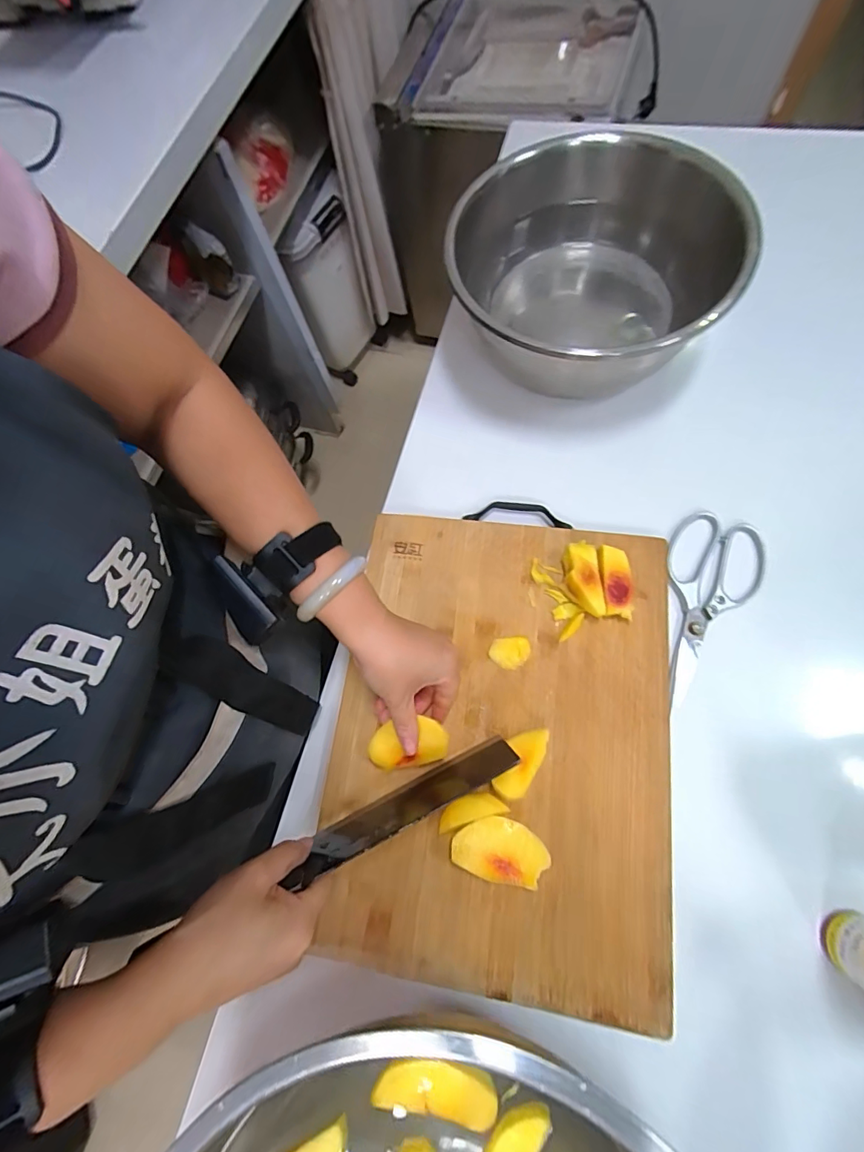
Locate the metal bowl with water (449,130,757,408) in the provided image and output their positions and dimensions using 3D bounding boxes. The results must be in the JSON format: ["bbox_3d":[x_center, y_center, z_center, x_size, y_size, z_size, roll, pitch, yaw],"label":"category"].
[{"bbox_3d":[0.155,-0.317,0.494,0.272,0.138,0.277,-2,72,6],"label":"metal bowl with water"}]

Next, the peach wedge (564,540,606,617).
[{"bbox_3d":[0.140,0.004,0.430,0.031,0.023,0.070,-5,72,6],"label":"peach wedge"}]

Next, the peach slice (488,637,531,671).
[{"bbox_3d":[0.073,0.072,0.427,0.037,0.004,0.029,-4,72,6],"label":"peach slice"}]

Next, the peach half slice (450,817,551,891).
[{"bbox_3d":[0.054,0.219,0.366,0.071,0.015,0.045,18,75,12],"label":"peach half slice"}]

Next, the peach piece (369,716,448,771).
[{"bbox_3d":[-0.020,0.145,0.395,0.077,0.022,0.039,-25,93,23],"label":"peach piece"}]

